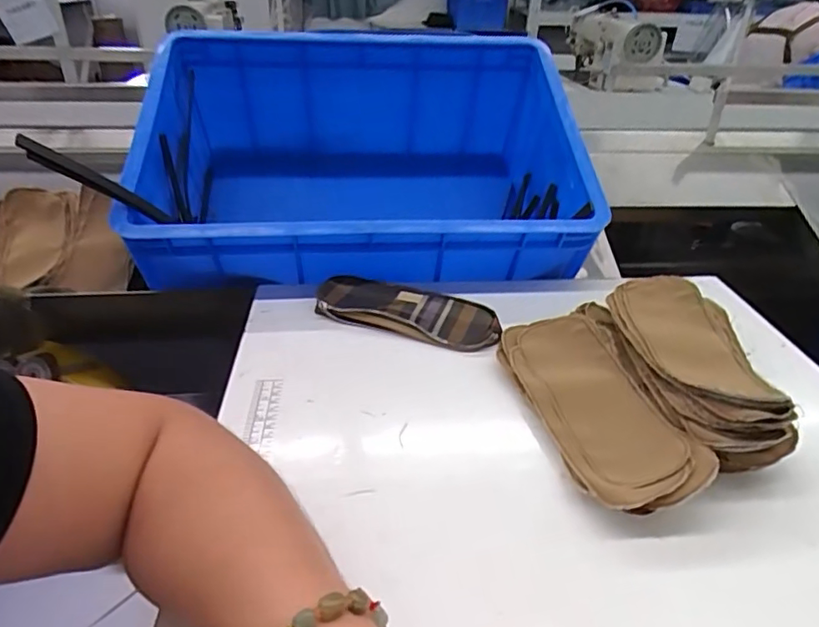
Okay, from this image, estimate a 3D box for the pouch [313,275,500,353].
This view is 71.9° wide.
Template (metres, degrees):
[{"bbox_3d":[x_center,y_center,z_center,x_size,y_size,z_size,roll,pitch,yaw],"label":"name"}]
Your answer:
[{"bbox_3d":[-0.003,-0.004,0.573,0.191,0.020,0.061,12,33,17],"label":"pouch"}]

